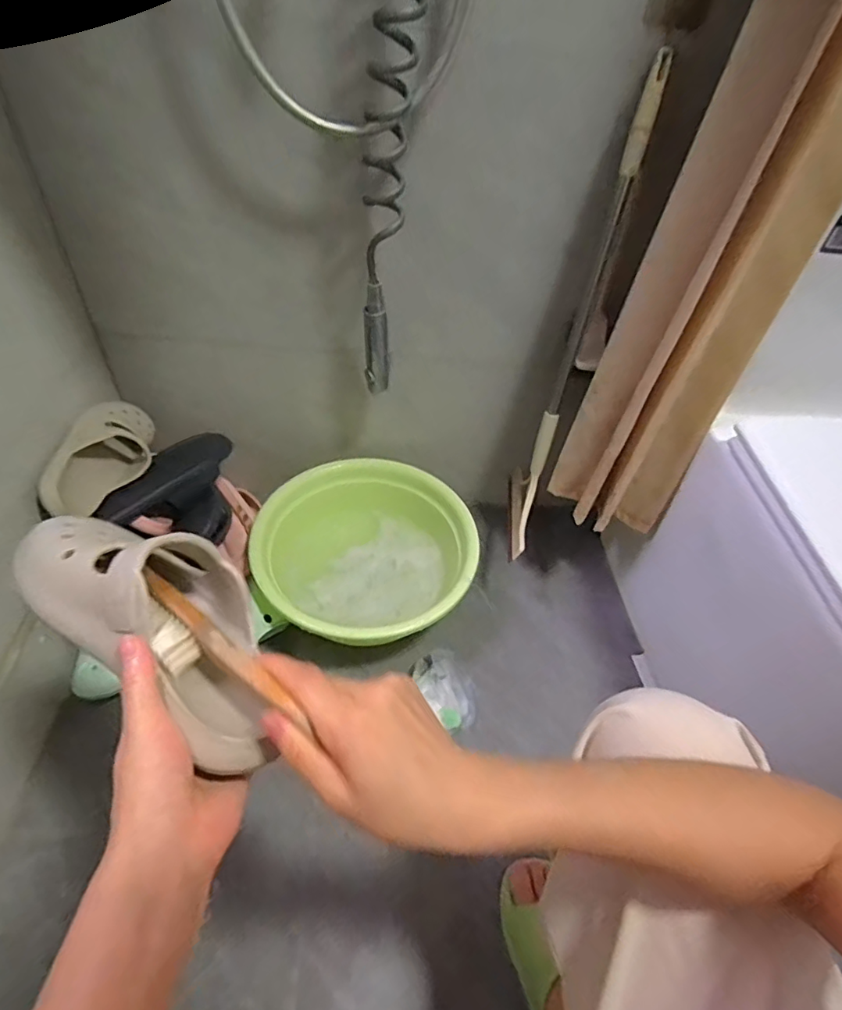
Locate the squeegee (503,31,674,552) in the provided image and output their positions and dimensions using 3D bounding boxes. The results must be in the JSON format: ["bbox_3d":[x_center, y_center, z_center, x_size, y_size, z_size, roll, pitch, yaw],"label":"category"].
[{"bbox_3d":[0.197,-0.192,0.736,0.057,0.621,0.231,15,47,9],"label":"squeegee"}]

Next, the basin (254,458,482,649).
[{"bbox_3d":[-0.098,0.067,0.899,0.340,0.166,0.357,3,46,-3],"label":"basin"}]

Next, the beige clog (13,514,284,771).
[{"bbox_3d":[-0.177,0.077,0.368,0.231,0.092,0.107,39,55,23],"label":"beige clog"}]

